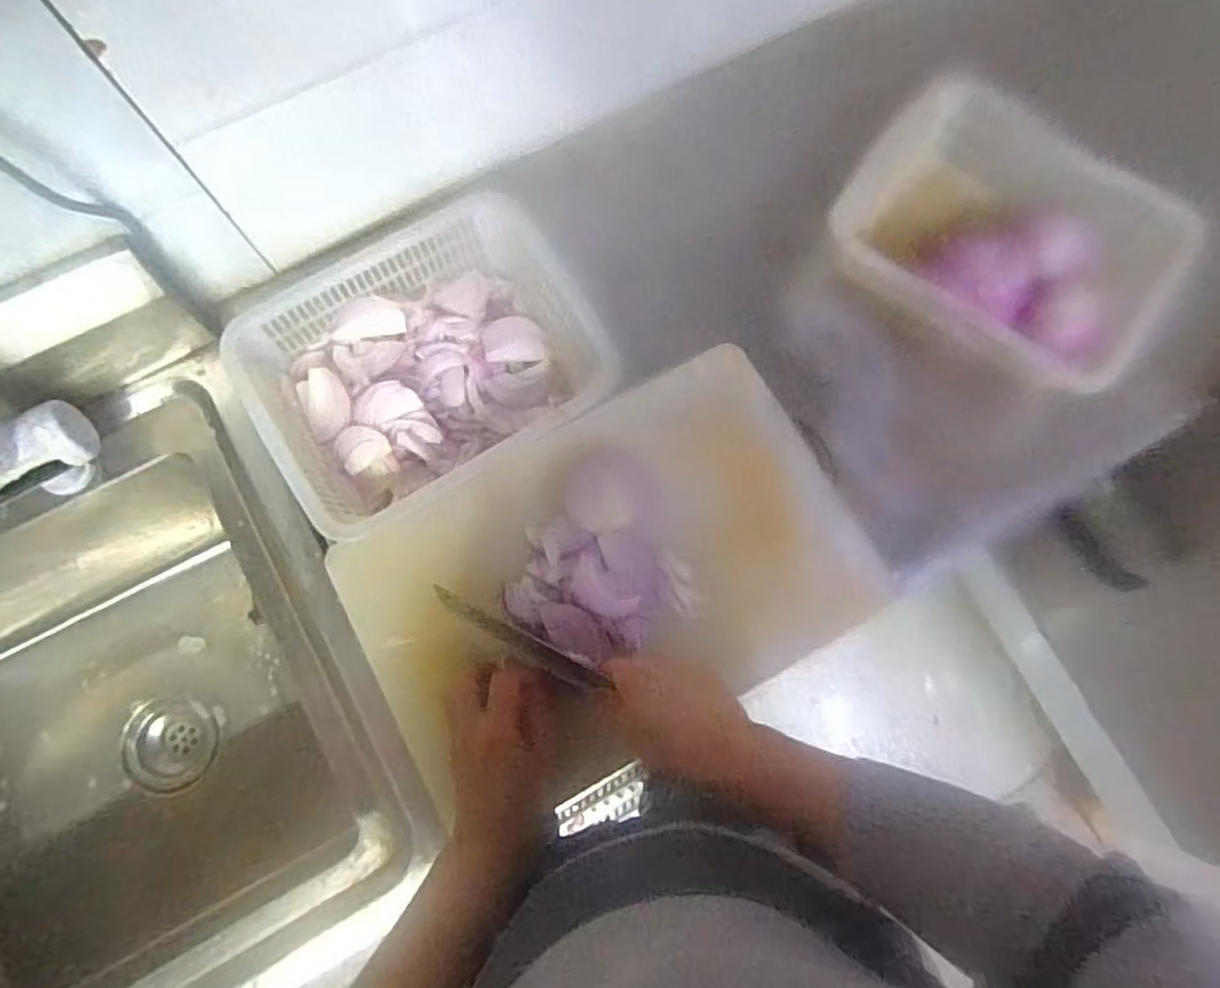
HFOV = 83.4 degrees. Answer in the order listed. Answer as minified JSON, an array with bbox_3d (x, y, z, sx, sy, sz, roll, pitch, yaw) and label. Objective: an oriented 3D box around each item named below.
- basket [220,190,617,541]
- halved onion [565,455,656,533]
[{"bbox_3d":[-0.178,-0.121,0.657,0.307,0.095,0.248,-34,81,-8],"label":"basket"},{"bbox_3d":[0.000,-0.002,0.627,0.081,0.031,0.078,-5,78,-3],"label":"halved onion"}]

